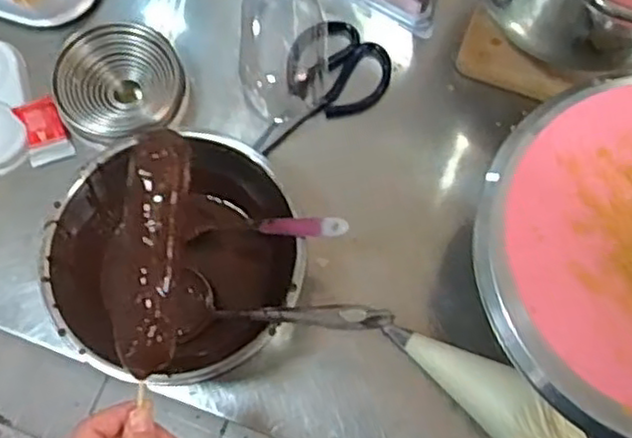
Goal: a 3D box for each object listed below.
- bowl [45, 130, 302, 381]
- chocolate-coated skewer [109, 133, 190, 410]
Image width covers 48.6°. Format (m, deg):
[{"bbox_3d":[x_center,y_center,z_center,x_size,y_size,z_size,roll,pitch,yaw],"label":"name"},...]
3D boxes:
[{"bbox_3d":[-0.116,0.045,0.602,0.200,0.098,0.193,0,70,0],"label":"bowl"},{"bbox_3d":[-0.102,0.025,0.433,0.036,0.021,0.155,6,88,2],"label":"chocolate-coated skewer"}]

